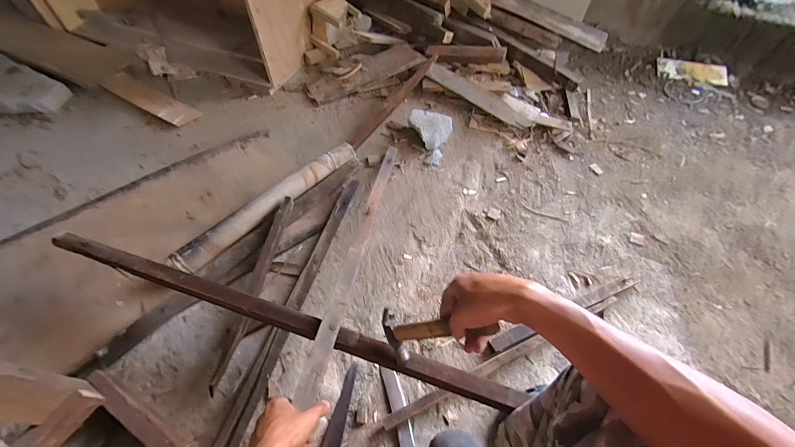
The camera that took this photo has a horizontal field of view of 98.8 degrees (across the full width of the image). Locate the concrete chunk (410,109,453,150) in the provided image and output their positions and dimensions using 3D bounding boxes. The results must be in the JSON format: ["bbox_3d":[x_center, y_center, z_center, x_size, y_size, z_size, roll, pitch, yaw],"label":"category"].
[{"bbox_3d":[0.100,-0.294,1.089,0.134,0.076,0.110,14,59,6],"label":"concrete chunk"}]

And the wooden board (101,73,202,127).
[{"bbox_3d":[-0.853,-0.430,1.178,0.402,0.011,0.089,28,61,14],"label":"wooden board"}]

